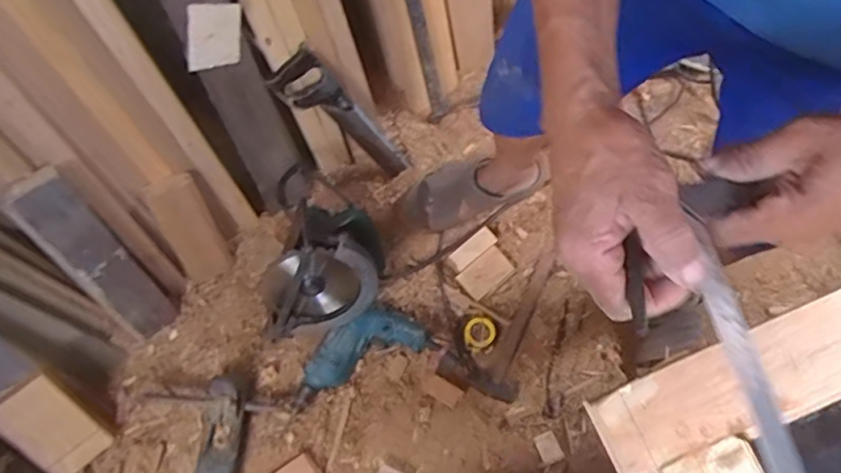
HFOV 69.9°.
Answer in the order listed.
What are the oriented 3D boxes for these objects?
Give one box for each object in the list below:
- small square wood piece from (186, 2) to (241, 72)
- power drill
[{"bbox_3d":[-0.304,-0.296,0.888,0.007,0.096,0.086,37,42,28],"label":"small square wood piece"},{"bbox_3d":[-0.118,0.204,1.080,0.270,0.060,0.113,-23,71,-6],"label":"power drill"}]

